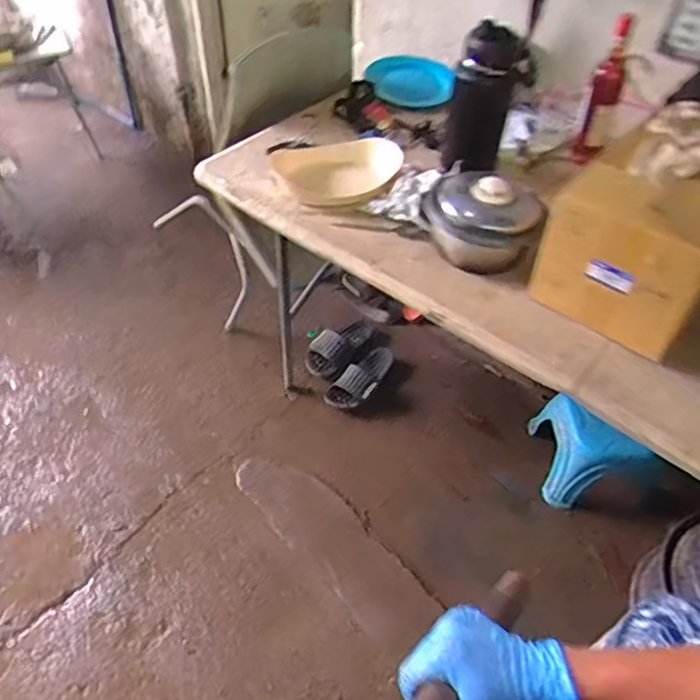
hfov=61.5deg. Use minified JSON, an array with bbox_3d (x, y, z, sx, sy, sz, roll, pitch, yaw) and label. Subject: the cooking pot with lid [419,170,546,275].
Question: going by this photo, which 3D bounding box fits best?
[{"bbox_3d":[0.246,-0.243,1.108,0.215,0.133,0.179,9,49,5],"label":"cooking pot with lid"}]

